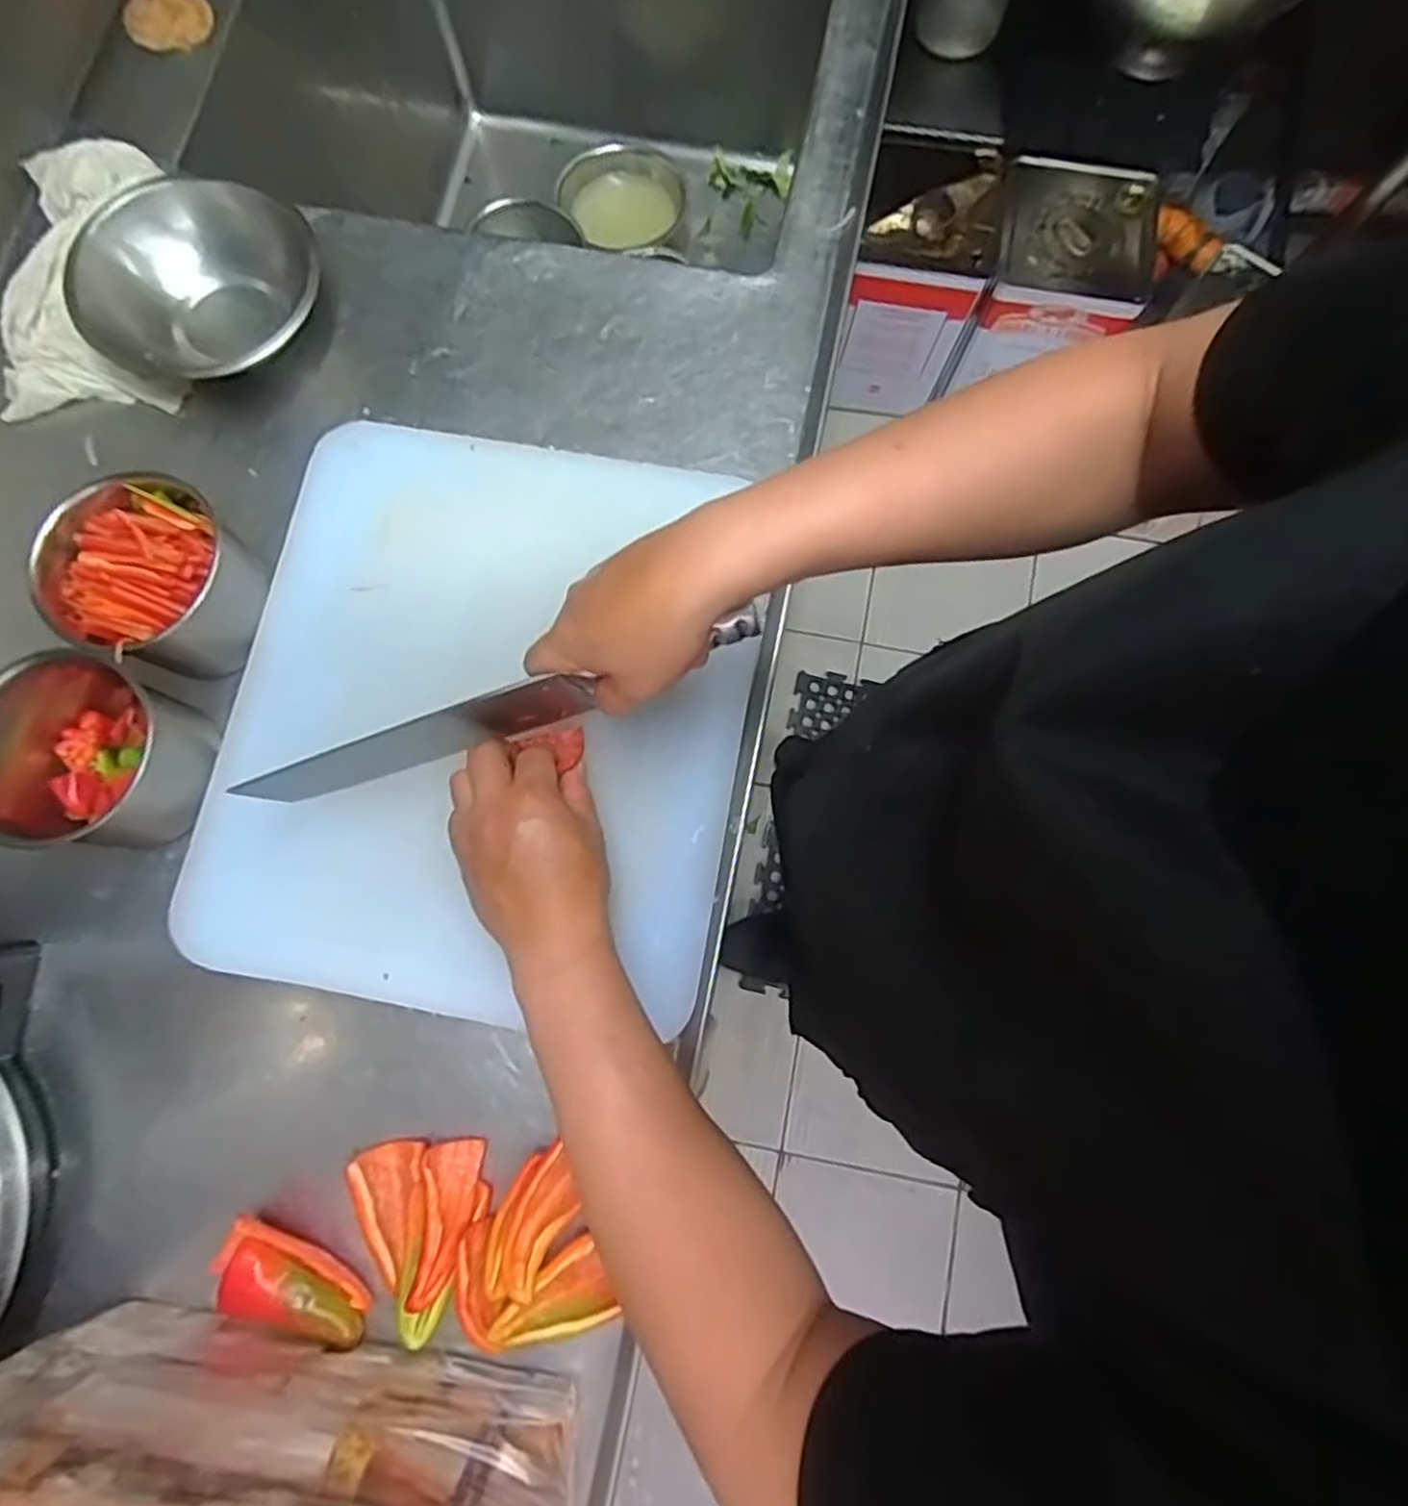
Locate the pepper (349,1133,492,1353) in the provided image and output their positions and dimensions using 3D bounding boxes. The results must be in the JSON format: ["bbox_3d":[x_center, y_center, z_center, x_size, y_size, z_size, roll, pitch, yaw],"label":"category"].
[{"bbox_3d":[-0.169,0.296,0.460,0.074,0.033,0.110,-14,79,-2],"label":"pepper"}]

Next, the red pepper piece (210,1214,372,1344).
[{"bbox_3d":[-0.252,0.330,0.460,0.096,0.026,0.049,28,81,6],"label":"red pepper piece"}]

